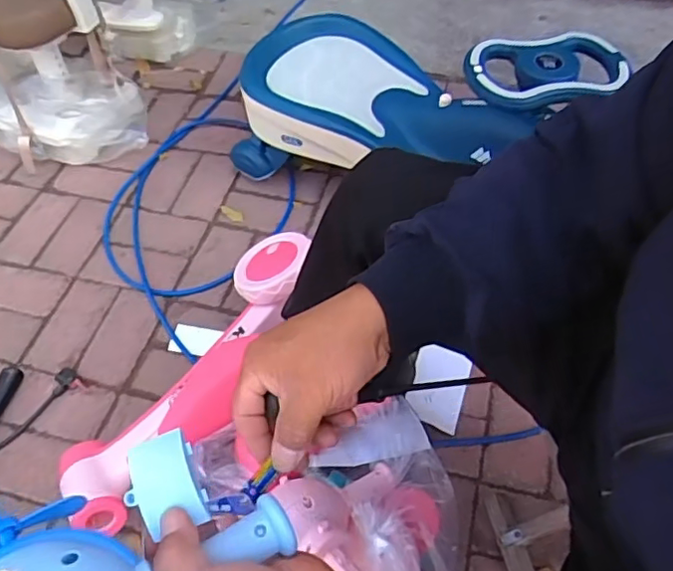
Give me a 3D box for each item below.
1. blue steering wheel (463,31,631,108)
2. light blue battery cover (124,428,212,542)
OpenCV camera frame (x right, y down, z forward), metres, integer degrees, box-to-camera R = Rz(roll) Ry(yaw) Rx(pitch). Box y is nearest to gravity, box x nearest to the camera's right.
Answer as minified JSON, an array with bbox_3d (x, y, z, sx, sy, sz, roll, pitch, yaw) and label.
[{"bbox_3d":[0.316,-0.326,0.888,0.229,0.039,0.151,-12,53,-8],"label":"blue steering wheel"},{"bbox_3d":[-0.108,0.123,0.366,0.043,0.009,0.056,-18,71,-12],"label":"light blue battery cover"}]

